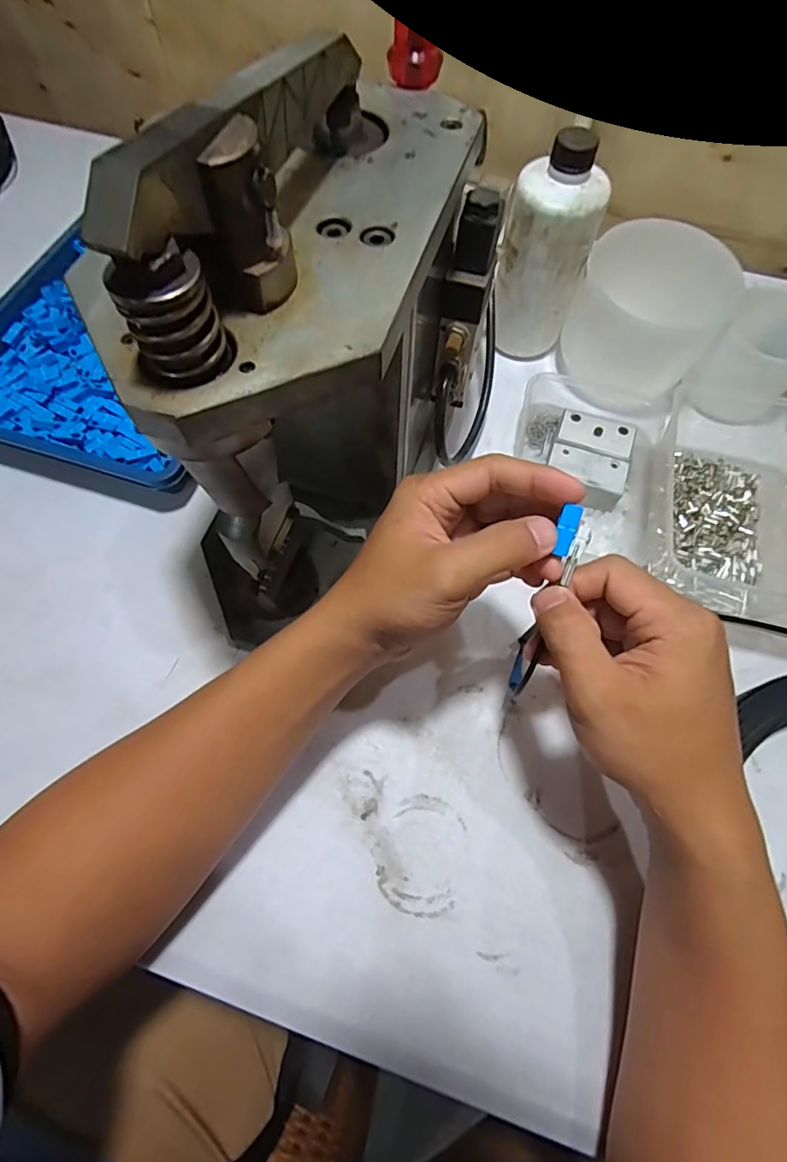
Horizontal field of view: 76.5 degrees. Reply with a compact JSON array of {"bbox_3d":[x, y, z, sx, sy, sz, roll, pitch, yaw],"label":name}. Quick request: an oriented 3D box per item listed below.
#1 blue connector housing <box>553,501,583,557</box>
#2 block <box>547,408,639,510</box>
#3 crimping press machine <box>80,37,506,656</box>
[{"bbox_3d":[0.083,-0.024,0.239,0.010,0.004,0.025,16,100,7],"label":"blue connector housing"},{"bbox_3d":[0.162,-0.100,0.418,0.061,0.029,0.076,18,67,8],"label":"block"},{"bbox_3d":[-0.025,-0.119,0.280,0.097,0.252,0.239,30,69,12],"label":"crimping press machine"}]

